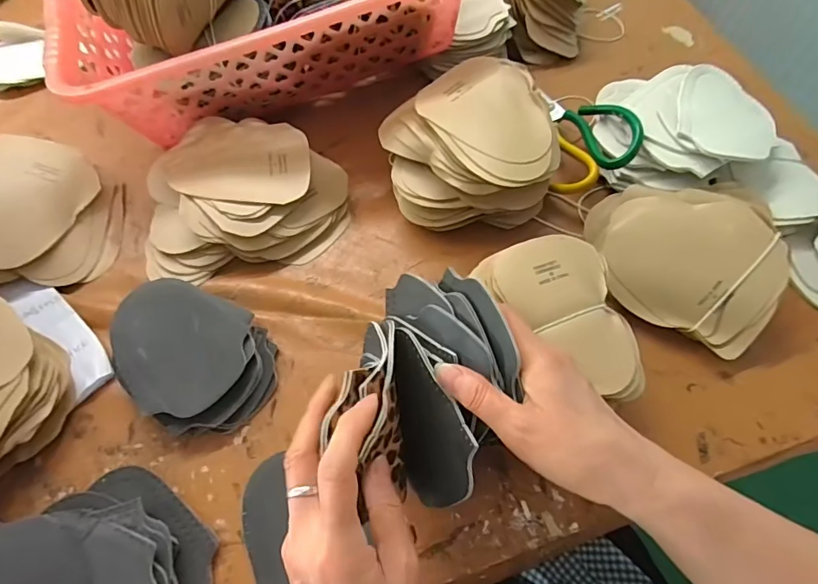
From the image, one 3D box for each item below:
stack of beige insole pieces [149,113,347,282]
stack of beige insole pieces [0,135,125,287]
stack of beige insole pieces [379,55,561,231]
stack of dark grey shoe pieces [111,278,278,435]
[{"bbox_3d":[-0.169,-0.101,0.488,0.197,0.049,0.162,-18,64,-10],"label":"stack of beige insole pieces"},{"bbox_3d":[-0.379,-0.075,0.458,0.170,0.074,0.153,-9,63,-6],"label":"stack of beige insole pieces"},{"bbox_3d":[0.060,-0.132,0.472,0.152,0.107,0.148,-16,64,-9],"label":"stack of beige insole pieces"},{"bbox_3d":[-0.188,0.056,0.412,0.144,0.038,0.109,21,64,10],"label":"stack of dark grey shoe pieces"}]

